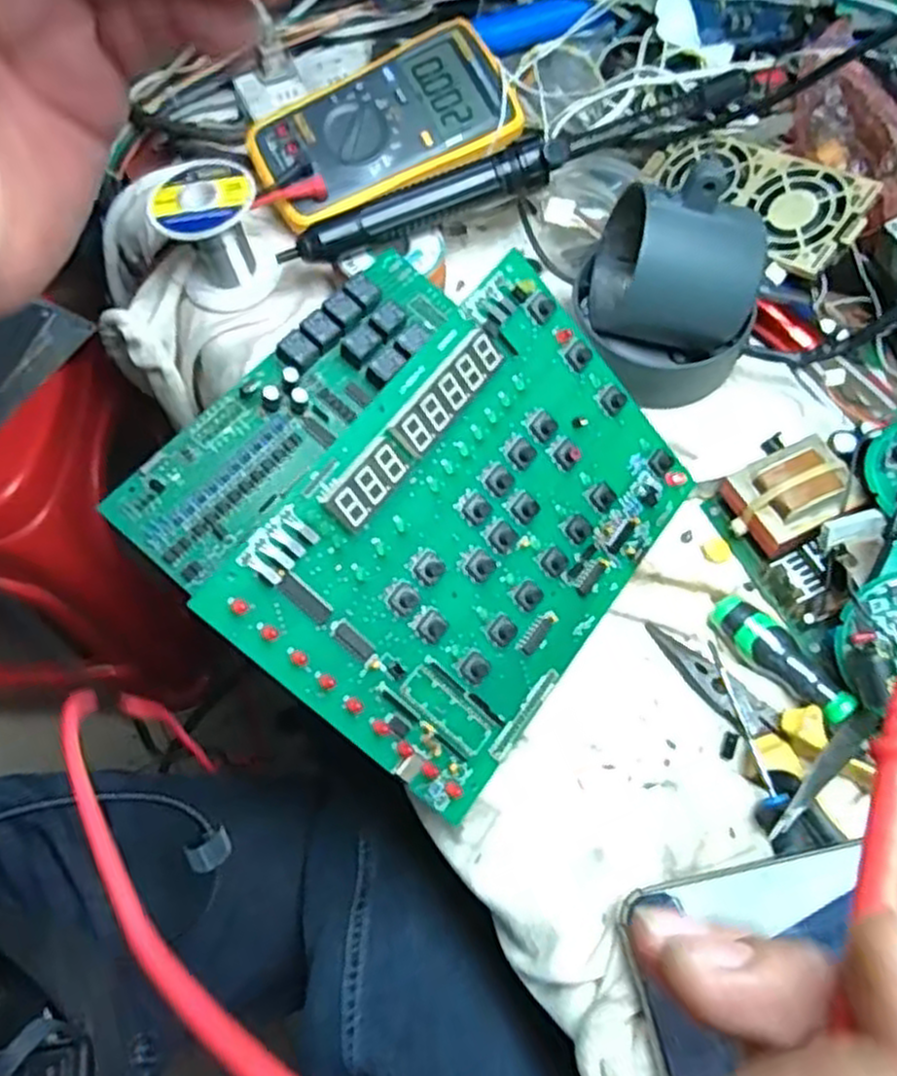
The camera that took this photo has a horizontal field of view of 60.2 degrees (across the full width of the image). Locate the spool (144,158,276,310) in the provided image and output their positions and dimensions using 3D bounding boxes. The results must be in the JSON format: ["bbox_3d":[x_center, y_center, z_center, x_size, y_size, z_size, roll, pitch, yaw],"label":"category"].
[{"bbox_3d":[-0.147,-0.191,0.491,0.067,0.066,0.062,-17,66,-8],"label":"spool"}]

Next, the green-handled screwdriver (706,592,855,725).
[{"bbox_3d":[0.166,0.060,0.390,0.019,0.024,0.076,-37,70,-16],"label":"green-handled screwdriver"}]

